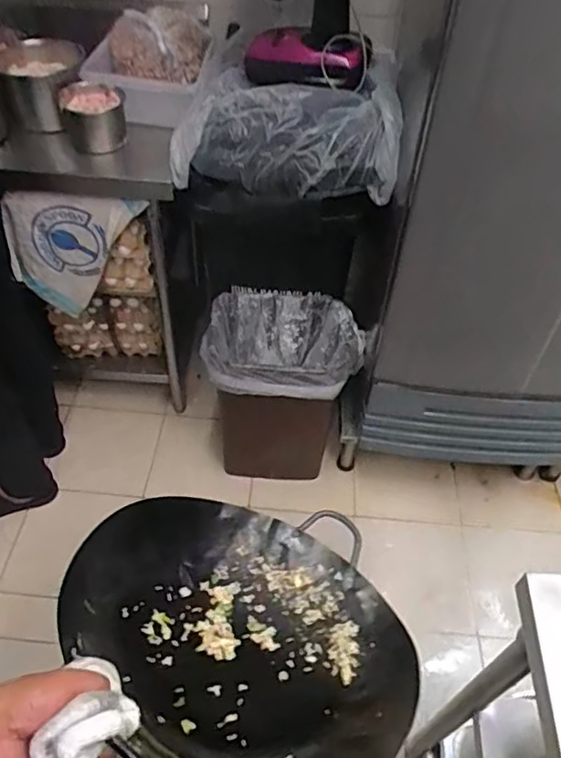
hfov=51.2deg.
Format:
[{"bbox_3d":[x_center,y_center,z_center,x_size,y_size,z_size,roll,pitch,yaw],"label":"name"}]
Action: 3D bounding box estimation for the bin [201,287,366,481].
[{"bbox_3d":[0.008,0.051,1.601,0.388,0.510,0.273,6,48,4],"label":"bin"}]

